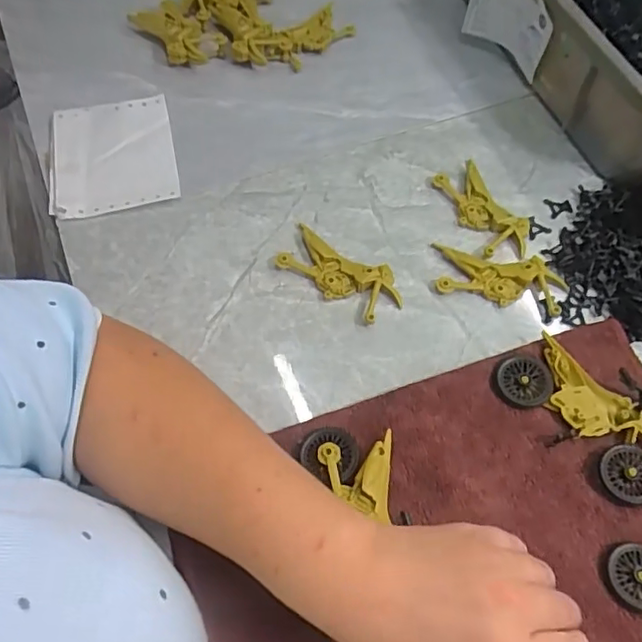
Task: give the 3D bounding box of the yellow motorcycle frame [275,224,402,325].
[{"bbox_3d":[0.017,-0.041,0.457,0.098,0.012,0.053,34,63,17],"label":"yellow motorcycle frame"}]

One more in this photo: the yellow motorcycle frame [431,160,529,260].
[{"bbox_3d":[0.135,-0.095,0.492,0.047,0.011,0.099,-21,62,-15],"label":"yellow motorcycle frame"}]

